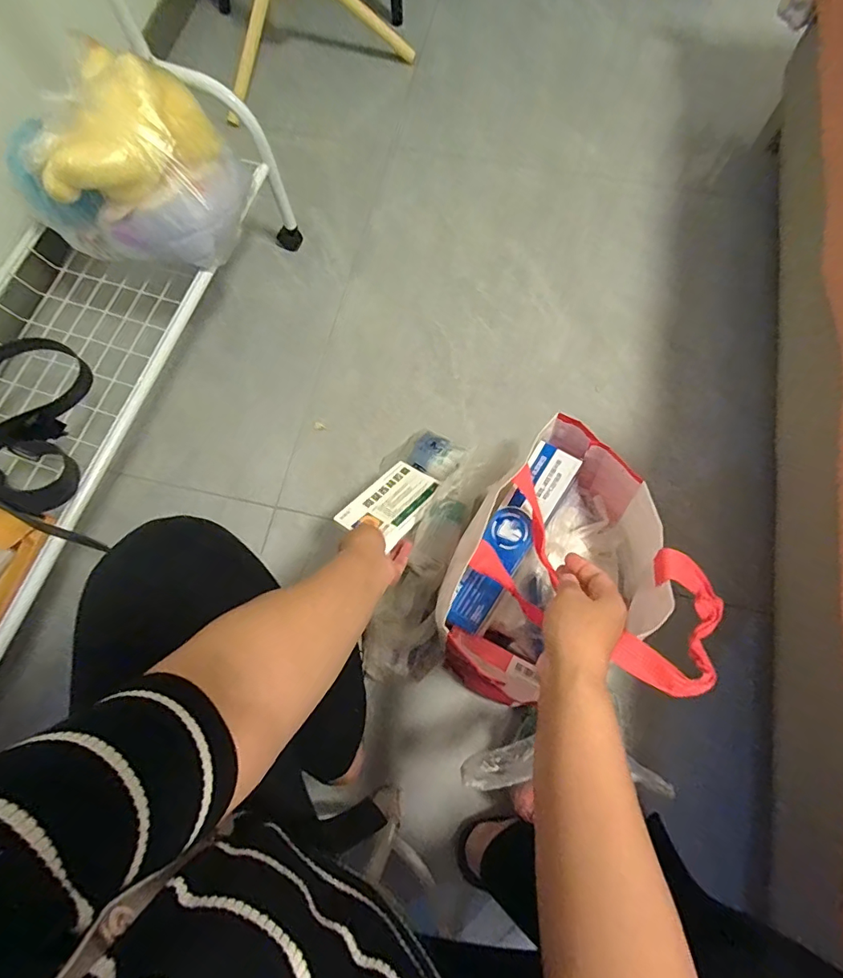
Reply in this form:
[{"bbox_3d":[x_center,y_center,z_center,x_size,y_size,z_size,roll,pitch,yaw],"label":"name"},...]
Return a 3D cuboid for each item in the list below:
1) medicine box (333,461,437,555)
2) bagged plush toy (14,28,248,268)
[{"bbox_3d":[-0.037,0.018,0.648,0.093,0.010,0.125,25,57,30],"label":"medicine box"},{"bbox_3d":[-0.388,-0.424,0.655,0.229,0.175,0.167,14,74,6],"label":"bagged plush toy"}]

